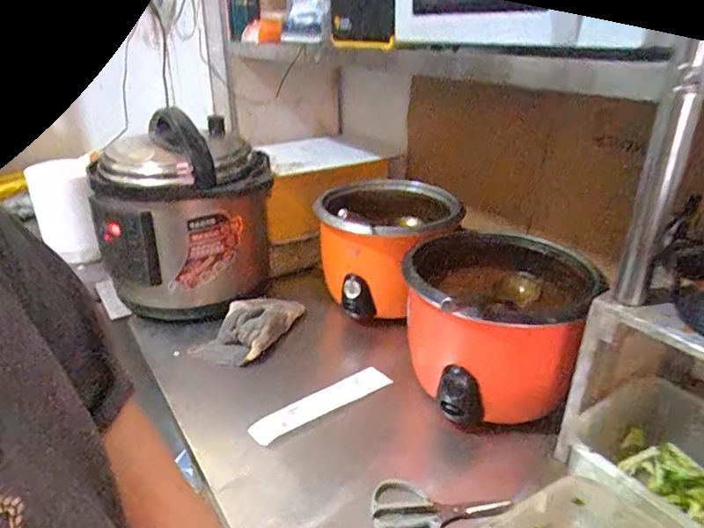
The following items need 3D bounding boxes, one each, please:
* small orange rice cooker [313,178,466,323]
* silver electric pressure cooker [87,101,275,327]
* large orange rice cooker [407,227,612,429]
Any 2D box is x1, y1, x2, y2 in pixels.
[{"bbox_3d":[0.070,-0.037,0.985,0.266,0.192,0.255,5,25,14],"label":"small orange rice cooker"},{"bbox_3d":[-0.320,-0.115,1.033,0.265,0.314,0.333,-1,25,0],"label":"silver electric pressure cooker"},{"bbox_3d":[0.205,0.090,0.770,0.254,0.189,0.247,8,26,20],"label":"large orange rice cooker"}]

